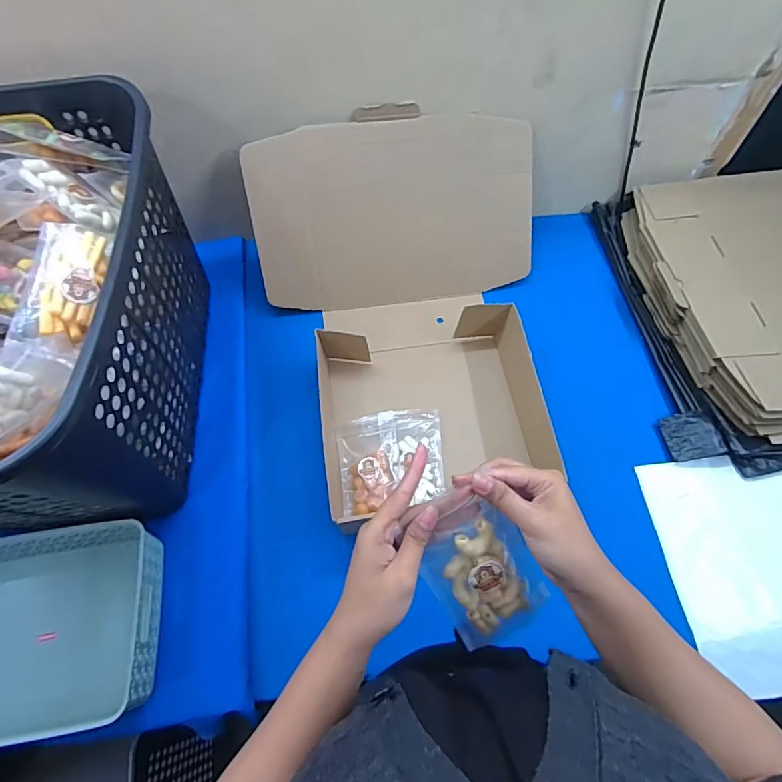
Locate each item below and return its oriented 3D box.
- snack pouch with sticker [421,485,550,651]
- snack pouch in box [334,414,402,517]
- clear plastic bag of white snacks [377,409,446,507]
[{"bbox_3d":[0.077,0.153,0.419,0.092,0.019,0.158,-30,109,-5],"label":"snack pouch with sticker"},{"bbox_3d":[-0.035,0.108,0.726,0.097,0.036,0.159,-8,63,-2],"label":"snack pouch in box"},{"bbox_3d":[0.039,0.098,0.739,0.093,0.026,0.152,-10,63,-3],"label":"clear plastic bag of white snacks"}]

